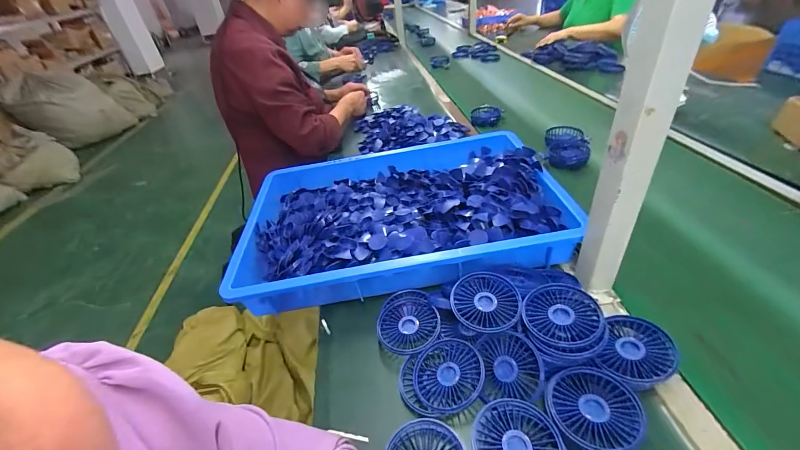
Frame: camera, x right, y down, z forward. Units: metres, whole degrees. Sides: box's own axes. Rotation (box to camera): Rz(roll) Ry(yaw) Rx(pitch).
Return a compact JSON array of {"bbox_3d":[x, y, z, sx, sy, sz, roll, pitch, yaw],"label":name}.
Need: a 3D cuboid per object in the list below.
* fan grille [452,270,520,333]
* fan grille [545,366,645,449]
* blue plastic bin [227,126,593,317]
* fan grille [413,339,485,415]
[{"bbox_3d":[0.113,0.100,0.449,0.084,0.017,0.082,-5,38,4],"label":"fan grille"},{"bbox_3d":[0.205,0.194,0.364,0.087,0.011,0.087,7,40,18],"label":"fan grille"},{"bbox_3d":[-0.009,-0.031,0.661,0.558,0.096,0.375,-9,38,-1],"label":"blue plastic bin"},{"bbox_3d":[0.059,0.183,0.423,0.084,0.018,0.089,-5,38,4],"label":"fan grille"}]

